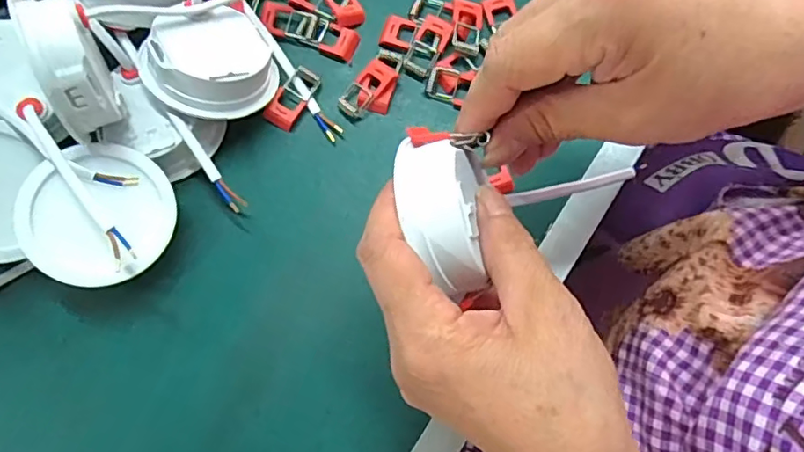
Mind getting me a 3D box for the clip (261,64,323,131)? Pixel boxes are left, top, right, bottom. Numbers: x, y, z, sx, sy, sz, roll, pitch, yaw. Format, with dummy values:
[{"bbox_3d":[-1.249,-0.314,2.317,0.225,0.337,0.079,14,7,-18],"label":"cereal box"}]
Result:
[{"bbox_3d":[-0.062,-0.074,0.329,0.018,0.006,0.038,26,78,6],"label":"clip"}]

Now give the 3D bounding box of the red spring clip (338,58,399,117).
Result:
[{"bbox_3d":[-0.017,-0.076,0.327,0.024,0.010,0.033,39,79,9],"label":"red spring clip"}]

